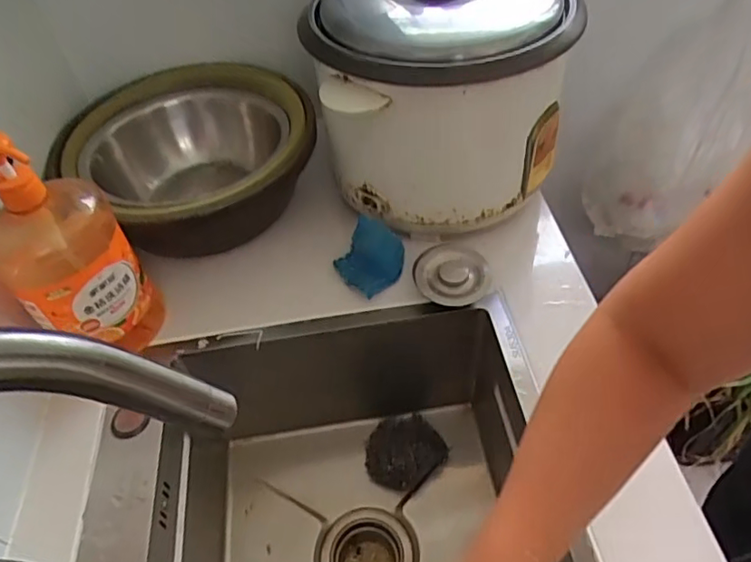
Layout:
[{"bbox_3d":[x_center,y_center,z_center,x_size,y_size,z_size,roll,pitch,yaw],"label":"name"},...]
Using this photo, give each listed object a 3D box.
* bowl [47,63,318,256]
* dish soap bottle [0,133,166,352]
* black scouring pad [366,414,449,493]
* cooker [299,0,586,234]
[{"bbox_3d":[-0.226,-0.169,0.762,0.293,0.146,0.288,-3,49,4],"label":"bowl"},{"bbox_3d":[-0.293,-0.024,0.558,0.066,0.246,0.117,30,59,28],"label":"dish soap bottle"},{"bbox_3d":[0.034,0.207,0.726,0.100,0.035,0.093,-20,50,-11],"label":"black scouring pad"},{"bbox_3d":[0.083,-0.228,0.701,0.272,0.267,0.303,1,50,8],"label":"cooker"}]

